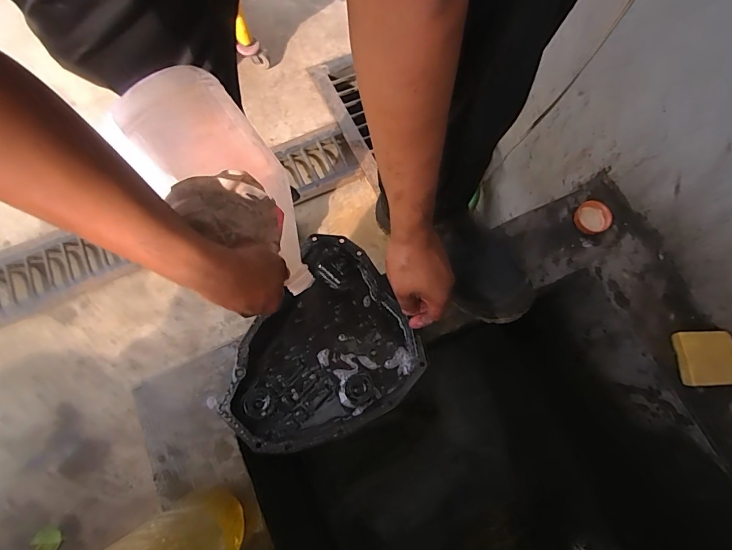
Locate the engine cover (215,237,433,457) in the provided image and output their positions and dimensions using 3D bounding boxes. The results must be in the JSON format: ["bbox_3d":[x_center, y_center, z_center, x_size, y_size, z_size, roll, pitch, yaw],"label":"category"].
[{"bbox_3d":[-0.078,0.098,0.580,0.267,0.049,0.257,-31,74,-10],"label":"engine cover"}]

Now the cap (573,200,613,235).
[{"bbox_3d":[0.370,-0.093,0.660,0.057,0.017,0.053,0,71,0],"label":"cap"}]

